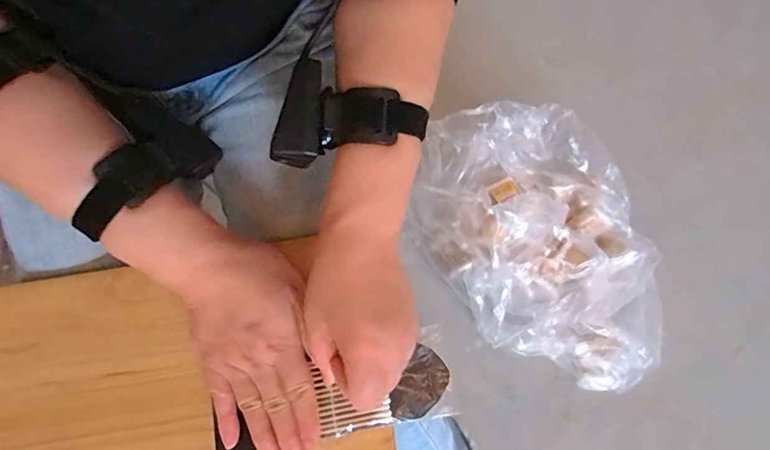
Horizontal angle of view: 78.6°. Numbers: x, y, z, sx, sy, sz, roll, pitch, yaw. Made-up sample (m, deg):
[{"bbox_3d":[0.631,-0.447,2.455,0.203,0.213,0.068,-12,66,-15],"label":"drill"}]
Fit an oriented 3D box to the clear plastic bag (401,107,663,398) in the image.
[{"bbox_3d":[0.287,0.045,0.797,0.312,0.225,0.474,-20,73,-1],"label":"clear plastic bag"}]

